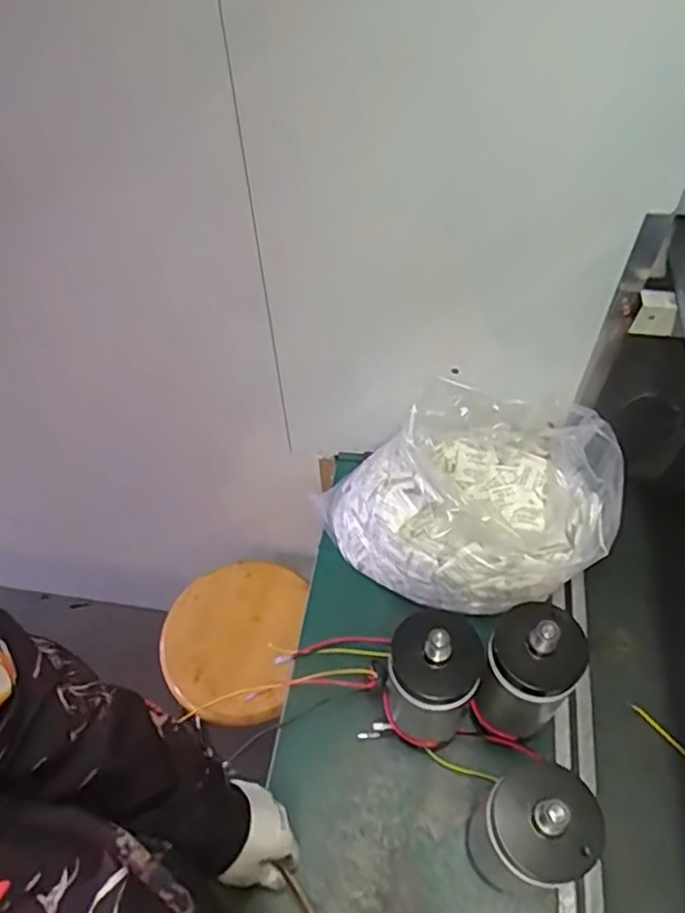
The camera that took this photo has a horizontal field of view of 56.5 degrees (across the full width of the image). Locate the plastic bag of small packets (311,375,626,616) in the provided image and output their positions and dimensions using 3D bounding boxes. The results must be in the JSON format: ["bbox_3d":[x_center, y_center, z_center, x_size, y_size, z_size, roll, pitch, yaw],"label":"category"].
[{"bbox_3d":[0.141,0.056,0.767,0.340,0.168,0.209,7,54,7],"label":"plastic bag of small packets"}]

